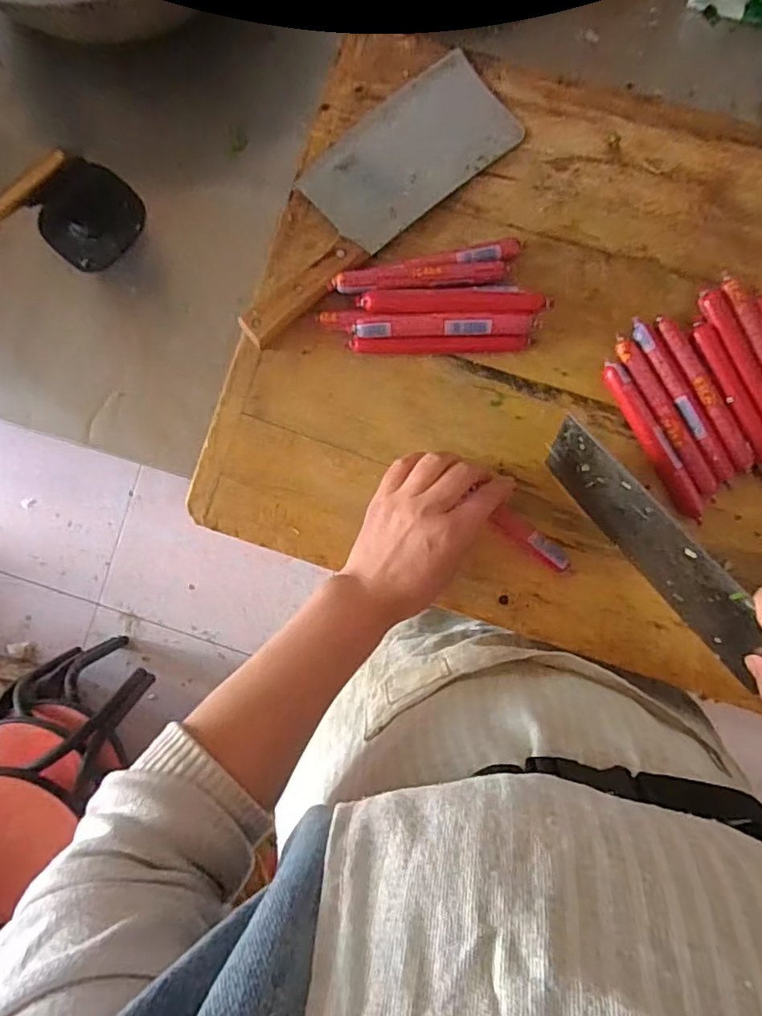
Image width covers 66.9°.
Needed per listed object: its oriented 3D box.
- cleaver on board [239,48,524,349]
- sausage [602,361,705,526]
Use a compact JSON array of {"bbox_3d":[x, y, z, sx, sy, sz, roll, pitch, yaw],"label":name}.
[{"bbox_3d":[-0.019,-0.253,0.462,0.271,0.021,0.097,-40,86,1],"label":"cleaver on board"},{"bbox_3d":[0.208,-0.051,0.441,0.016,0.011,0.134,-28,87,2],"label":"sausage"}]

